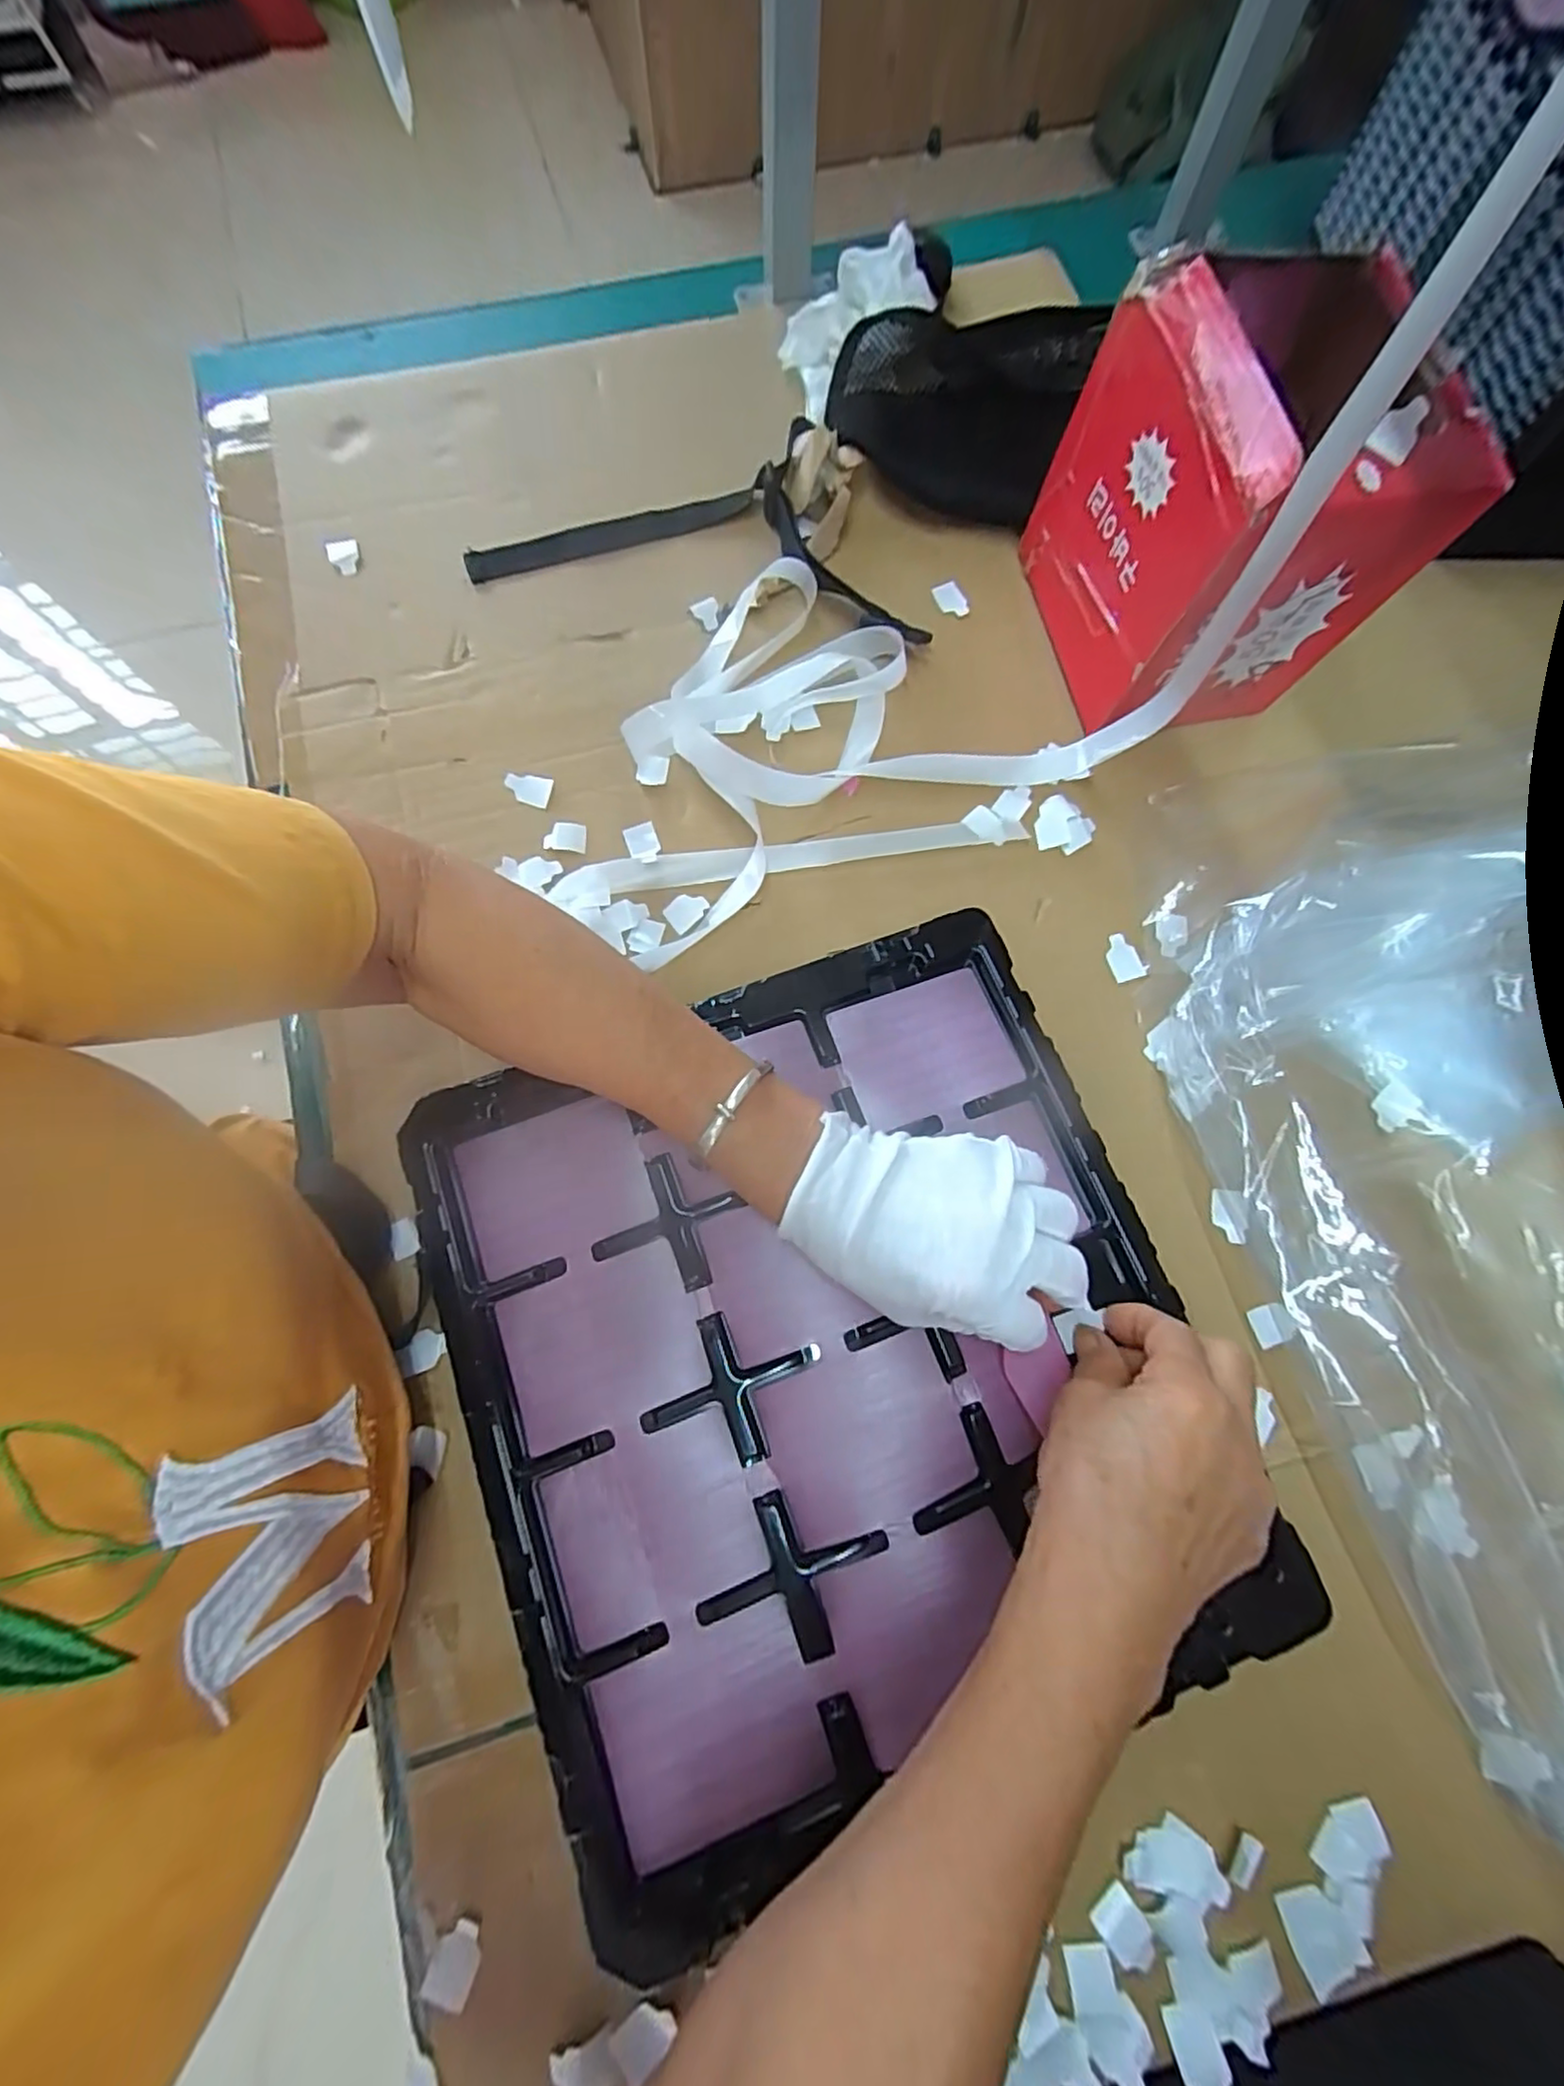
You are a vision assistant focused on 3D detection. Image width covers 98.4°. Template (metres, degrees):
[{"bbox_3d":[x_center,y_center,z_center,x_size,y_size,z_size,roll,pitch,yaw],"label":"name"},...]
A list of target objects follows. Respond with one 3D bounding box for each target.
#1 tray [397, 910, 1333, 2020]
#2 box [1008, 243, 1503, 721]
[{"bbox_3d":[0.019,0.142,0.321,0.327,0.019,0.356,-20,77,-5],"label":"tray"},{"bbox_3d":[0.229,-0.275,0.358,0.123,0.149,0.158,-10,76,-3],"label":"box"}]

